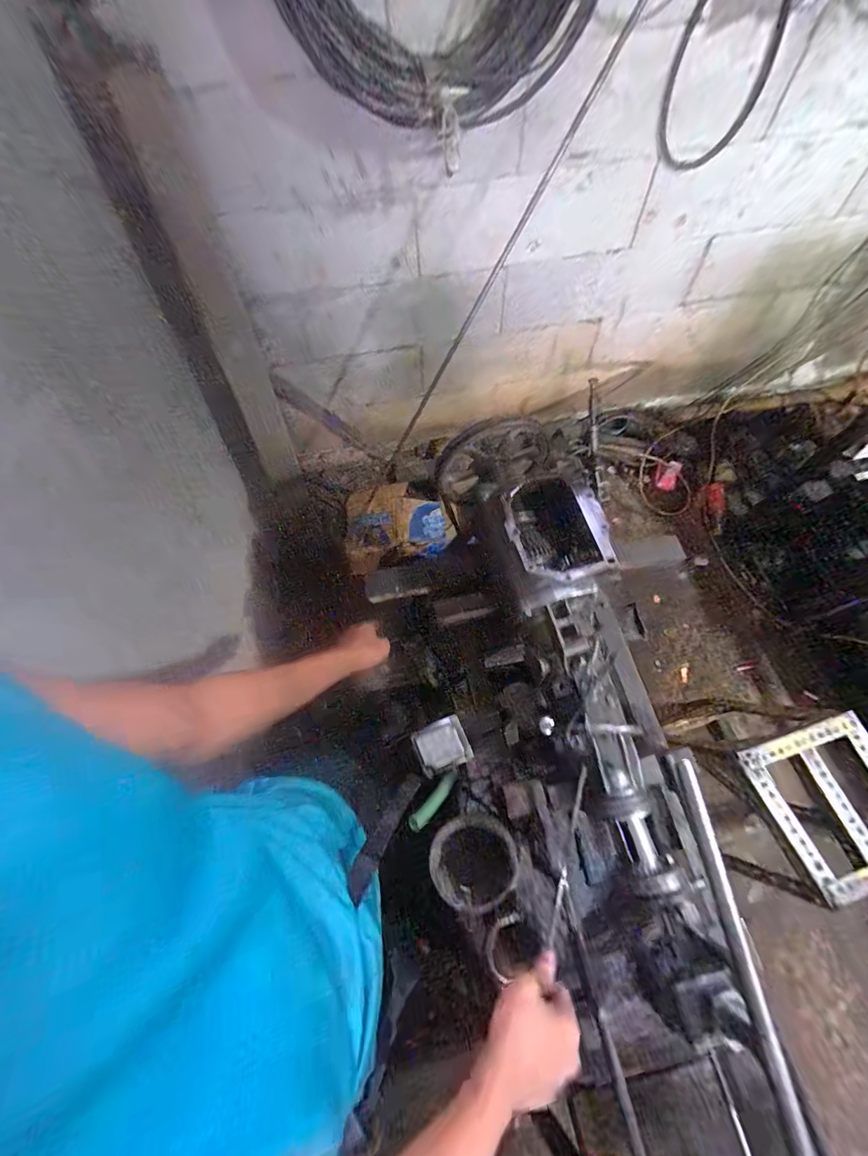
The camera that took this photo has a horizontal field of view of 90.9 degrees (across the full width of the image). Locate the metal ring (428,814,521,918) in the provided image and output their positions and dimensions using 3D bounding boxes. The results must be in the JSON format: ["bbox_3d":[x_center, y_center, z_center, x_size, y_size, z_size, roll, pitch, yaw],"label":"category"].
[{"bbox_3d":[0.058,0.419,0.629,0.128,0.014,0.118,-1,66,2],"label":"metal ring"}]

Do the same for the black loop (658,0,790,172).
[{"bbox_3d":[0.605,-1.071,0.903,0.229,0.339,0.017,-15,70,13],"label":"black loop"}]

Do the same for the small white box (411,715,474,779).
[{"bbox_3d":[0.013,0.277,0.705,0.086,0.026,0.073,-22,67,-8],"label":"small white box"}]

